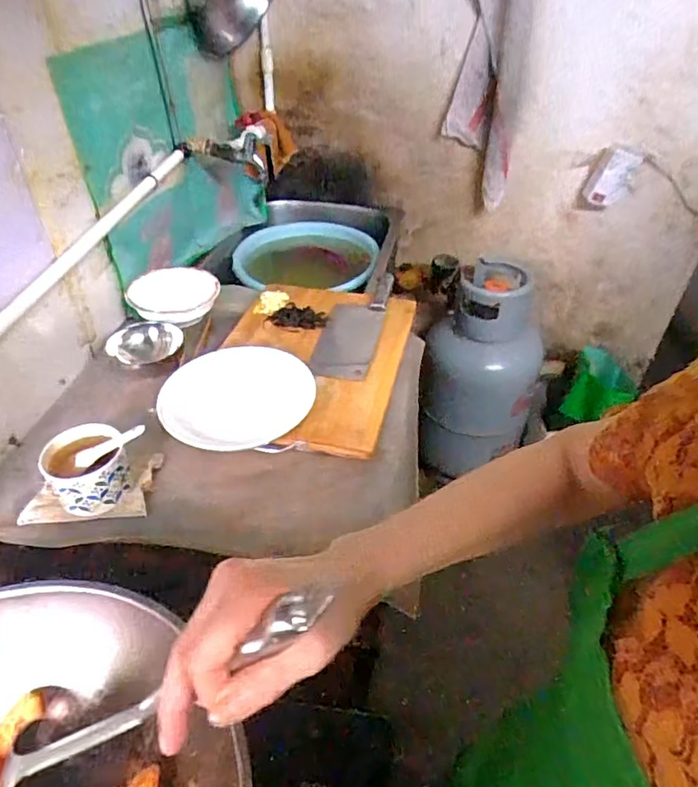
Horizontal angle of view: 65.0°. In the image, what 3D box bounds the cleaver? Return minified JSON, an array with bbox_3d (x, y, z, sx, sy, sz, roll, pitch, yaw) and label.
[{"bbox_3d":[0.009,-0.120,0.893,0.088,0.020,0.275,6,40,9],"label":"cleaver"}]

